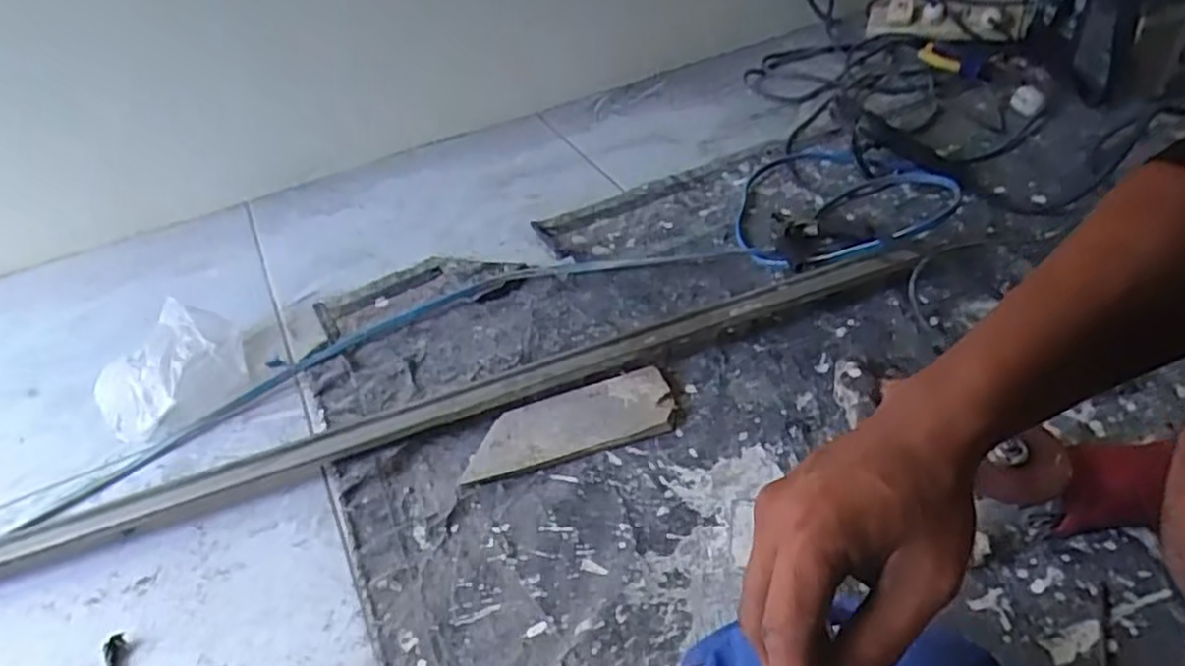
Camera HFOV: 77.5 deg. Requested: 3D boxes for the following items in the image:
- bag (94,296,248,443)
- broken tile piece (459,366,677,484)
[{"bbox_3d":[-0.477,0.035,0.823,0.162,0.082,0.152,-29,46,-22],"label":"bag"},{"bbox_3d":[-0.021,0.092,0.731,0.214,0.017,0.080,-18,42,-11],"label":"broken tile piece"}]

